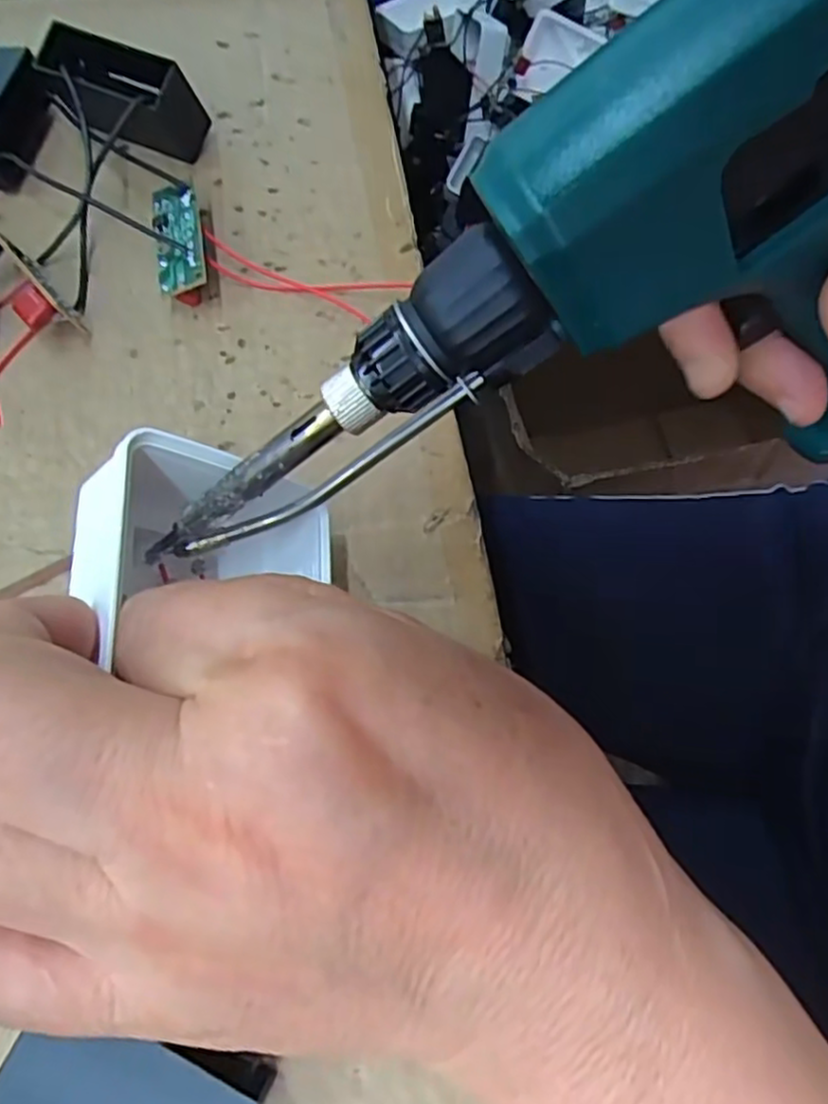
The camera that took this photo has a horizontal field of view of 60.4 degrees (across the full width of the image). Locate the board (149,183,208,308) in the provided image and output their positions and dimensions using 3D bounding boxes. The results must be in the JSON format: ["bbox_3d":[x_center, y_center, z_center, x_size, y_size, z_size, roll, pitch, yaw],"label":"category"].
[{"bbox_3d":[-0.075,-0.099,0.230,0.016,0.010,0.041,-16,69,9],"label":"board"}]

